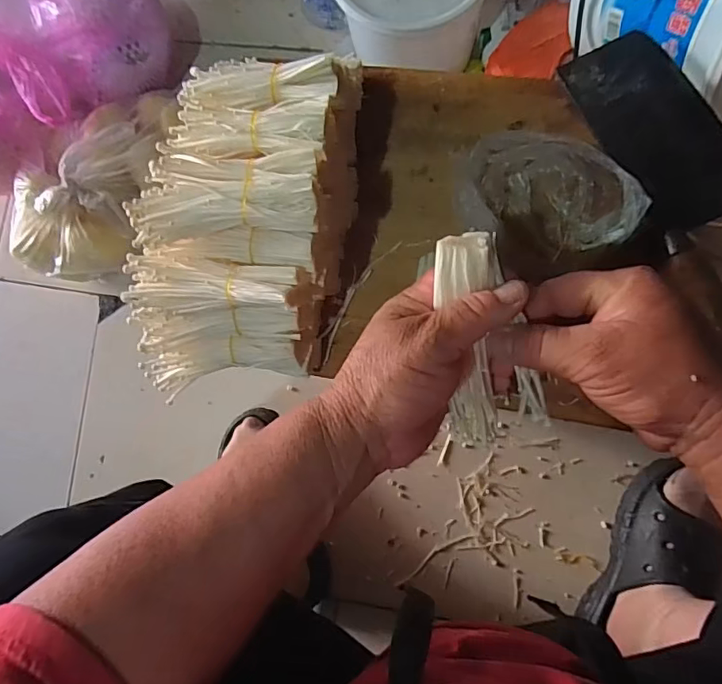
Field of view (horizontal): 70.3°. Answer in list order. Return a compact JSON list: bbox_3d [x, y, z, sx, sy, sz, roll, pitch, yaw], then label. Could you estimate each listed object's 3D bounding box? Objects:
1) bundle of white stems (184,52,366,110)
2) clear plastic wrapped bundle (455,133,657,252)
[{"bbox_3d":[-0.068,-0.181,0.354,0.123,0.022,0.037,6,85,8],"label":"bundle of white stems"},{"bbox_3d":[0.143,-0.115,0.393,0.133,0.037,0.074,7,86,8],"label":"clear plastic wrapped bundle"}]

